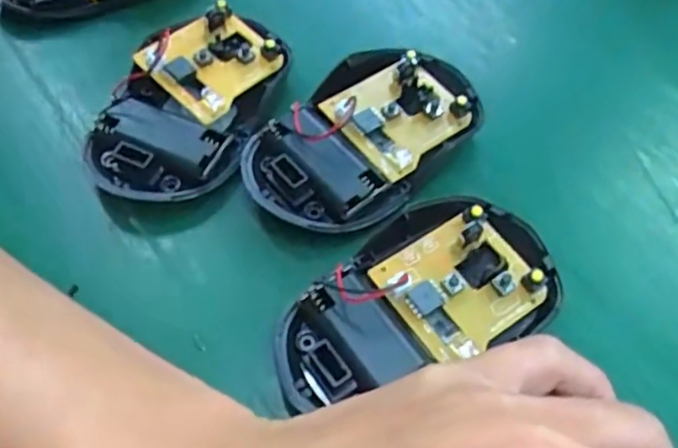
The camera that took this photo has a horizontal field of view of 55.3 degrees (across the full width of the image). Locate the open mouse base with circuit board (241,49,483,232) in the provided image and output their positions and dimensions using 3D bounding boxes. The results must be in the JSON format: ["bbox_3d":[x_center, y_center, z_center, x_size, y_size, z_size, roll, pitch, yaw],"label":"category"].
[{"bbox_3d":[0.010,-0.033,0.249,0.096,0.024,0.056,-40,66,-20],"label":"open mouse base with circuit board"}]

